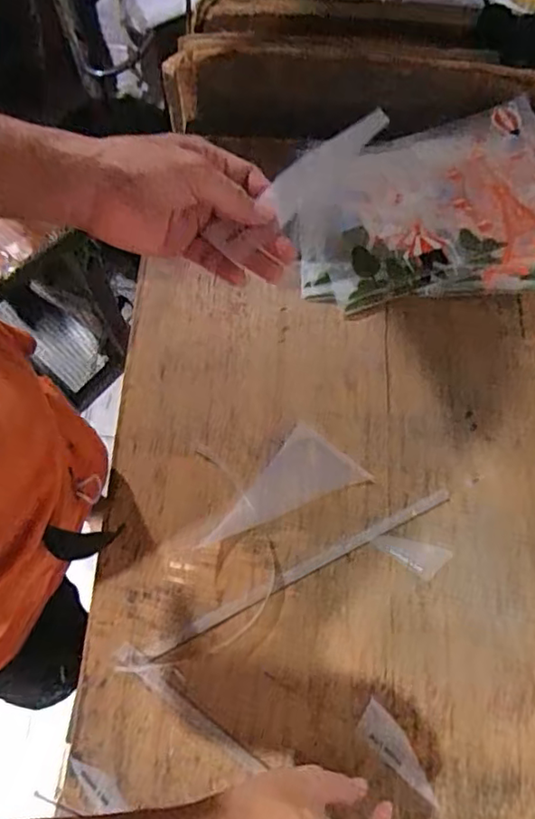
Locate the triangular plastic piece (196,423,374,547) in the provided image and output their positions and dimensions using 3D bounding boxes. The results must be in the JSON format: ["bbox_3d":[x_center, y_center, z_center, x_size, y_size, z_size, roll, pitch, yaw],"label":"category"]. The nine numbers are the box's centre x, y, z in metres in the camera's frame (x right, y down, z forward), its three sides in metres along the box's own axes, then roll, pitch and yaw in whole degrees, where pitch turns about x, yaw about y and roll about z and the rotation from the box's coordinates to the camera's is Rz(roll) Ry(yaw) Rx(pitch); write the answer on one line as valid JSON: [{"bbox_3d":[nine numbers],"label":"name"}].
[{"bbox_3d":[0.021,0.099,0.621,0.090,0.005,0.155,37,75,11],"label":"triangular plastic piece"}]

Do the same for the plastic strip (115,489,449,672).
[{"bbox_3d":[0.025,0.168,0.594,0.363,0.011,0.013,-26,73,-9],"label":"plastic strip"}]

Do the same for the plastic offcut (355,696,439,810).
[{"bbox_3d":[0.120,0.317,0.547,0.033,0.004,0.094,-41,72,-13],"label":"plastic offcut"}]

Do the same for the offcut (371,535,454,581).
[{"bbox_3d":[0.145,0.149,0.604,0.077,0.004,0.034,16,72,5],"label":"offcut"}]

